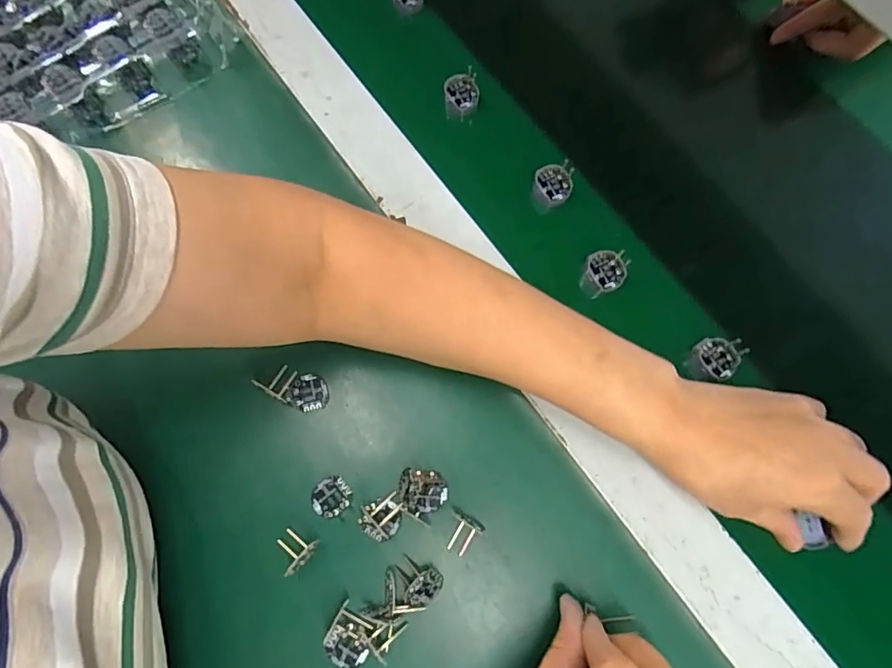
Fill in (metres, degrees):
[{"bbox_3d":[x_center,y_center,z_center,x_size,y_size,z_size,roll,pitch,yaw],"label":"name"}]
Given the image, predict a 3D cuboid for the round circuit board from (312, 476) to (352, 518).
[{"bbox_3d":[-0.071,0.101,0.319,0.025,0.004,0.021,-38,78,-11],"label":"round circuit board"}]

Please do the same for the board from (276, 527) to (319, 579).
[{"bbox_3d":[-0.090,0.126,0.304,0.022,0.015,0.023,40,78,12],"label":"board"}]

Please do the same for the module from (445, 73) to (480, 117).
[{"bbox_3d":[0.013,-0.188,0.407,0.026,0.011,0.031,-8,74,-3],"label":"module"}]

